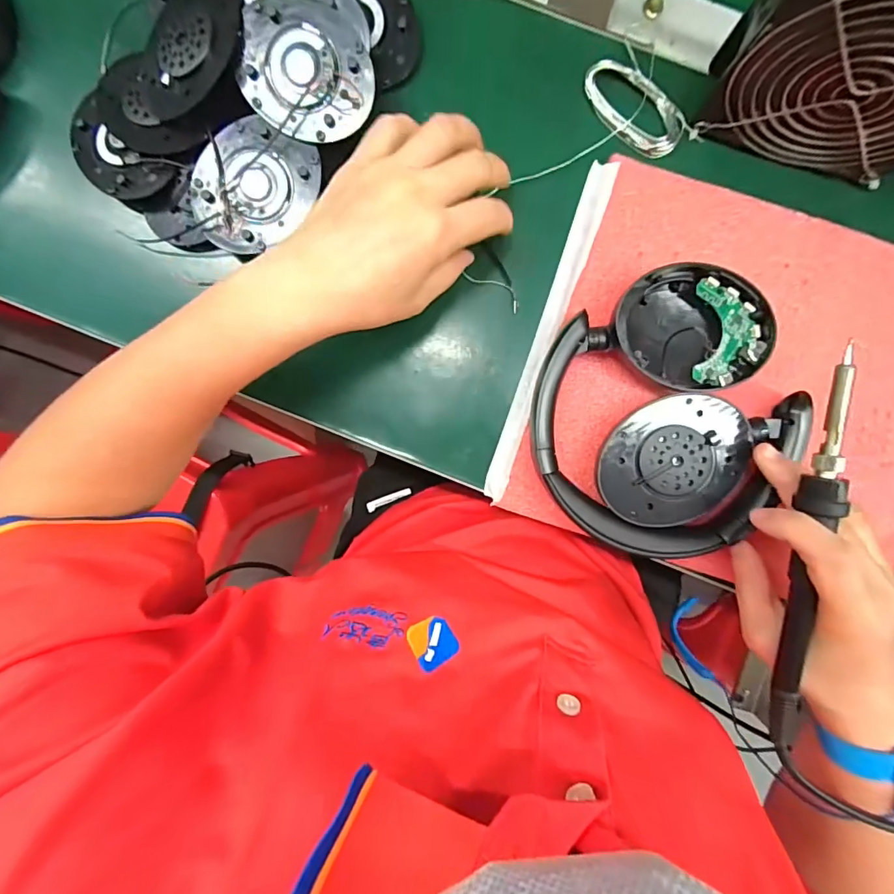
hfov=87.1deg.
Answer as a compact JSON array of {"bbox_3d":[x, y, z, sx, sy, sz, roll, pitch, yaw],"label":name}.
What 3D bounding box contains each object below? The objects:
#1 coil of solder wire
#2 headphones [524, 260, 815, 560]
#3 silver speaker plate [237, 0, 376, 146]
[{"bbox_3d":[0.116,-0.211,0.291,0.070,0.008,0.034,41,93,0],"label":"coil of solder wire"},{"bbox_3d":[0.131,-0.016,0.287,0.153,0.036,0.155,0,96,4],"label":"headphones"},{"bbox_3d":[-0.081,-0.230,0.277,0.076,0.013,0.085,13,93,1],"label":"silver speaker plate"}]

